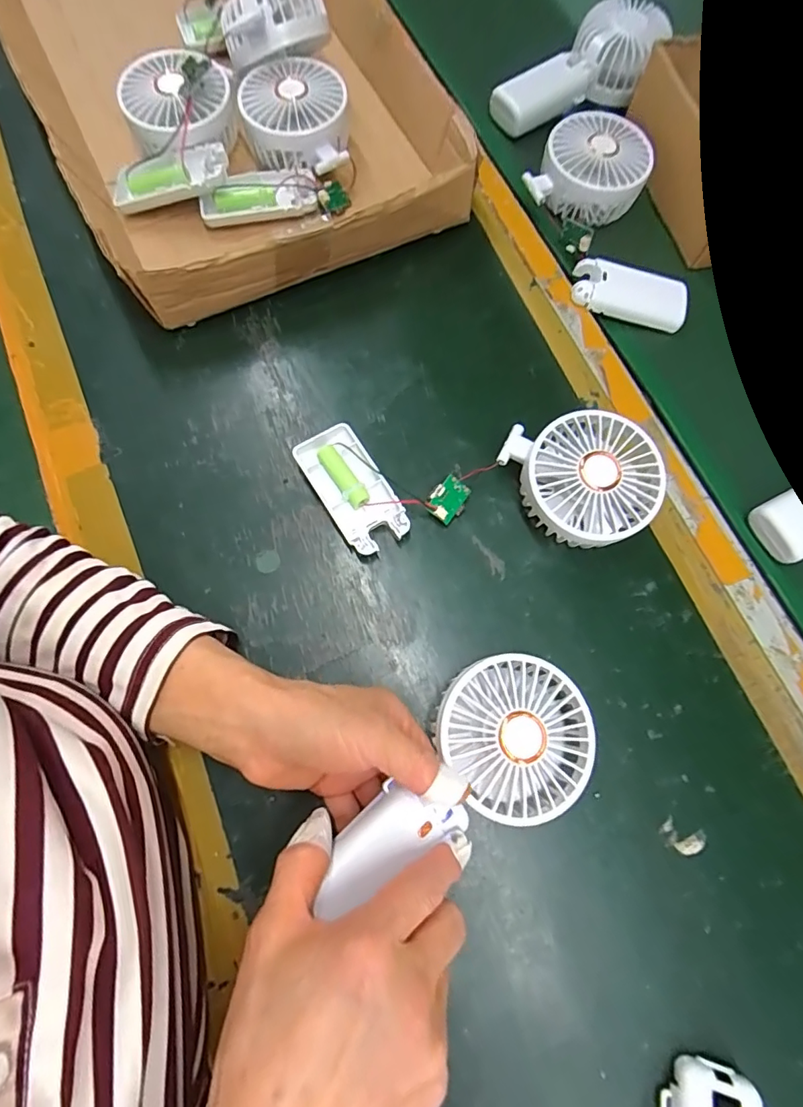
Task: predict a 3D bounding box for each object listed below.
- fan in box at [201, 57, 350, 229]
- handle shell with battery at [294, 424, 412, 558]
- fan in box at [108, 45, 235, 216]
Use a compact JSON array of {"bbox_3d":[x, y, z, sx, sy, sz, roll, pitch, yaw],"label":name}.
[{"bbox_3d":[-0.101,-0.334,0.403,0.115,0.041,0.136,-1,74,-2],"label":"fan in box"},{"bbox_3d":[-0.034,-0.044,0.345,0.044,0.016,0.092,-31,78,-10],"label":"handle shell with battery"},{"bbox_3d":[-0.184,-0.337,0.395,0.095,0.052,0.118,1,74,-2],"label":"fan in box"}]

